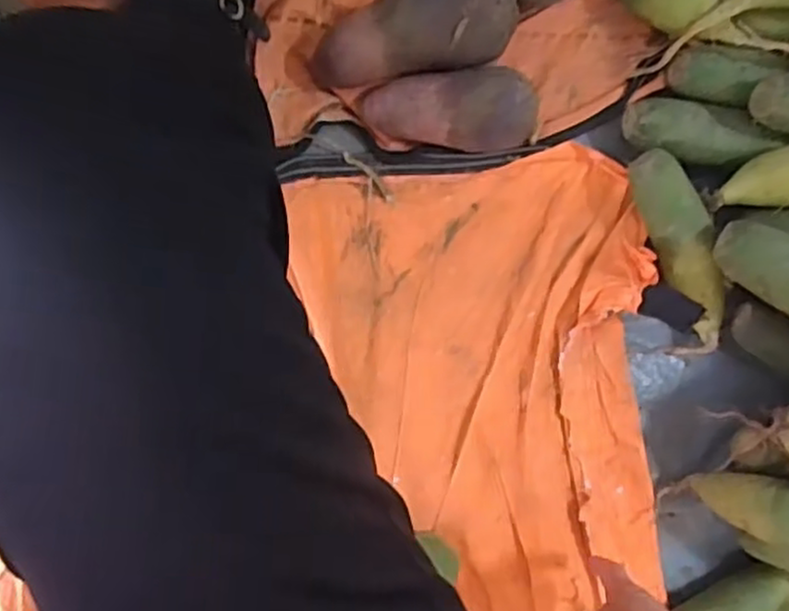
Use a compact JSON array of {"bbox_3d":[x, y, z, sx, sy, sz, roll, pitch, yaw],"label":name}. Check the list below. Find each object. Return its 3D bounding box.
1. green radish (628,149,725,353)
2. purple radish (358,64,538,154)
[{"bbox_3d":[0.254,-0.047,0.645,0.047,0.057,0.183,-21,94,-9],"label":"green radish"},{"bbox_3d":[0.049,-0.160,0.610,0.144,0.055,0.063,-4,91,-9],"label":"purple radish"}]

